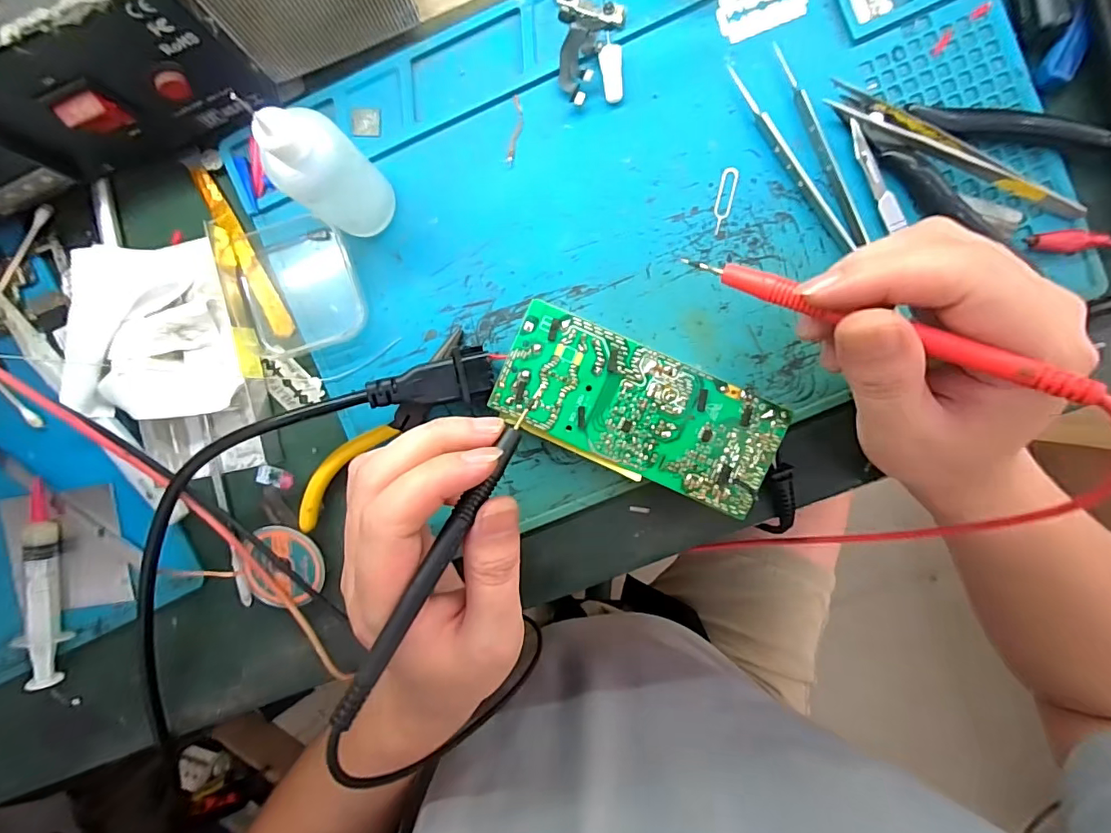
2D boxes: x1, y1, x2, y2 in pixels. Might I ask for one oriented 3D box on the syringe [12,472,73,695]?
[{"bbox_3d":[-0.280,0.092,0.270,0.017,0.016,0.110,6,94,3],"label":"syringe"}]

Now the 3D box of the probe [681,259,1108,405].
[{"bbox_3d":[0.102,-0.033,0.166,0.126,0.008,0.009,28,96,25],"label":"probe"}]

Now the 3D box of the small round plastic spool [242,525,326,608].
[{"bbox_3d":[-0.144,0.080,0.265,0.040,0.015,0.043,0,94,3],"label":"small round plastic spool"}]

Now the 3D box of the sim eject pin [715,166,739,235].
[{"bbox_3d":[0.085,-0.108,0.247,0.008,0.004,0.033,12,95,2],"label":"sim eject pin"}]

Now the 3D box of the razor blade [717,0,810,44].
[{"bbox_3d":[0.101,-0.199,0.240,0.043,0.004,0.022,-17,93,4],"label":"razor blade"}]

